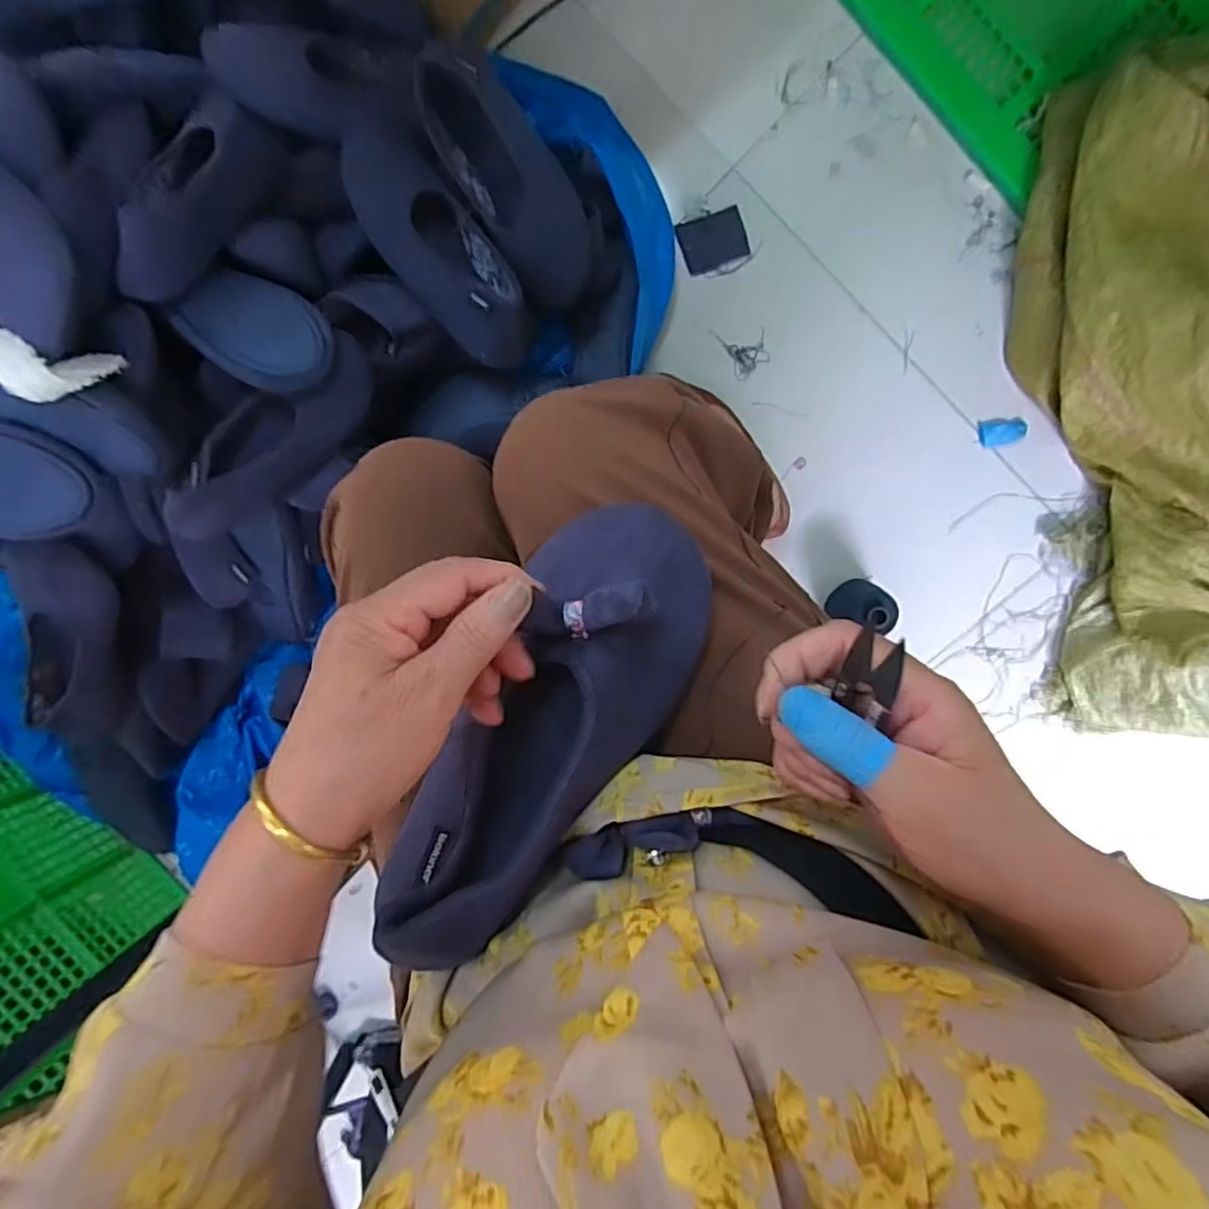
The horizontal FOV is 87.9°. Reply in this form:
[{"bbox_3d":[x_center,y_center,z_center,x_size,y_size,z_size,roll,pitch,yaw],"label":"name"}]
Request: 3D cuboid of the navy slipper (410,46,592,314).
[{"bbox_3d":[-0.093,-0.427,0.641,0.096,0.075,0.245,-33,114,5],"label":"navy slipper"}]

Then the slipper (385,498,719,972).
[{"bbox_3d":[-0.025,0.057,0.300,0.091,0.062,0.224,31,89,1],"label":"slipper"}]

